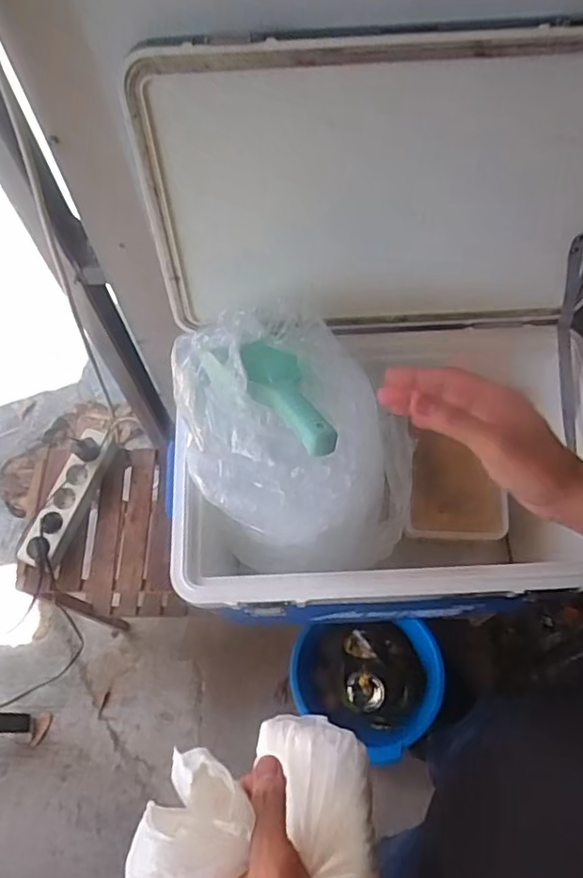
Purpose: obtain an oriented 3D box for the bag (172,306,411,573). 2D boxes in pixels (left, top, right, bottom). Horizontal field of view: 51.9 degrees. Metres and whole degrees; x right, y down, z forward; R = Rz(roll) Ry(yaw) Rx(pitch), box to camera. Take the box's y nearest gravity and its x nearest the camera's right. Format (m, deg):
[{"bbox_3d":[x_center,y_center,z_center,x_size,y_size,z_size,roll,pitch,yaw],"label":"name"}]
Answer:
[{"bbox_3d":[0.007,0.006,0.674,0.258,0.227,0.284,-5,65,-1],"label":"bag"}]

